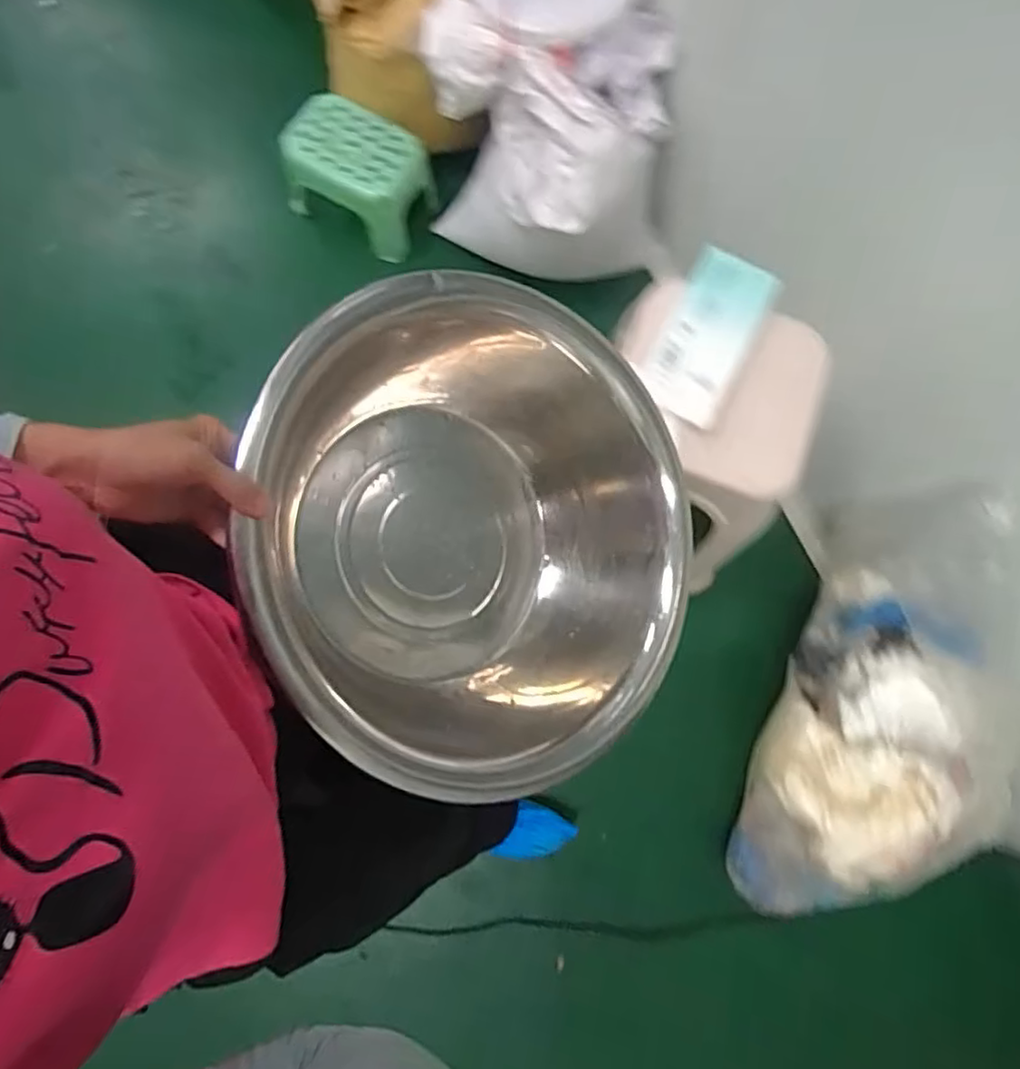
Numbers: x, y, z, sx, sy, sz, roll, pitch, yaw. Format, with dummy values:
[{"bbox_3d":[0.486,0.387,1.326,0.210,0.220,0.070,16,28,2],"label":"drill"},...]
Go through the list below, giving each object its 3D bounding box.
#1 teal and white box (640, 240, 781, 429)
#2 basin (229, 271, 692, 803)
[{"bbox_3d":[0.283,-0.282,0.943,0.120,0.026,0.256,27,78,4],"label":"teal and white box"},{"bbox_3d":[-0.039,0.003,0.596,0.401,0.170,0.407,9,79,-29],"label":"basin"}]

